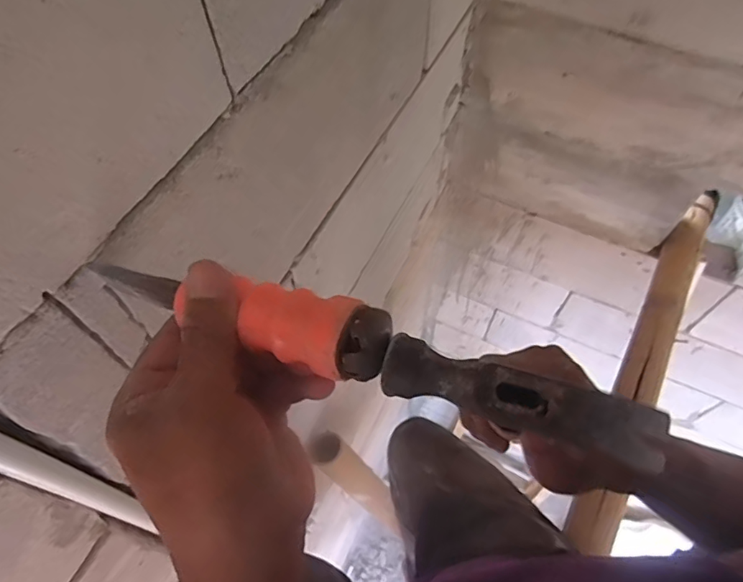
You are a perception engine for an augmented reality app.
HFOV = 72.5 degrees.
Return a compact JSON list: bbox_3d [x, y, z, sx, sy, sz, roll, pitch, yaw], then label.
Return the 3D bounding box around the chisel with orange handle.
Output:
[{"bbox_3d":[-0.067,0.006,0.231,0.164,0.022,0.028,12,58,28],"label":"chisel with orange handle"}]

